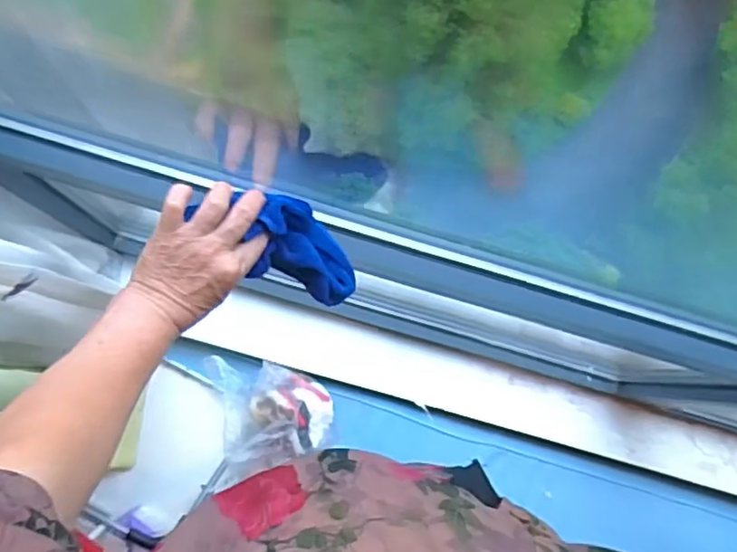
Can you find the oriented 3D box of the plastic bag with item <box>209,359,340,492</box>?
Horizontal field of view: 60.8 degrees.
[{"bbox_3d":[-0.168,0.242,1.122,0.206,0.092,0.221,-11,83,-5],"label":"plastic bag with item"}]

